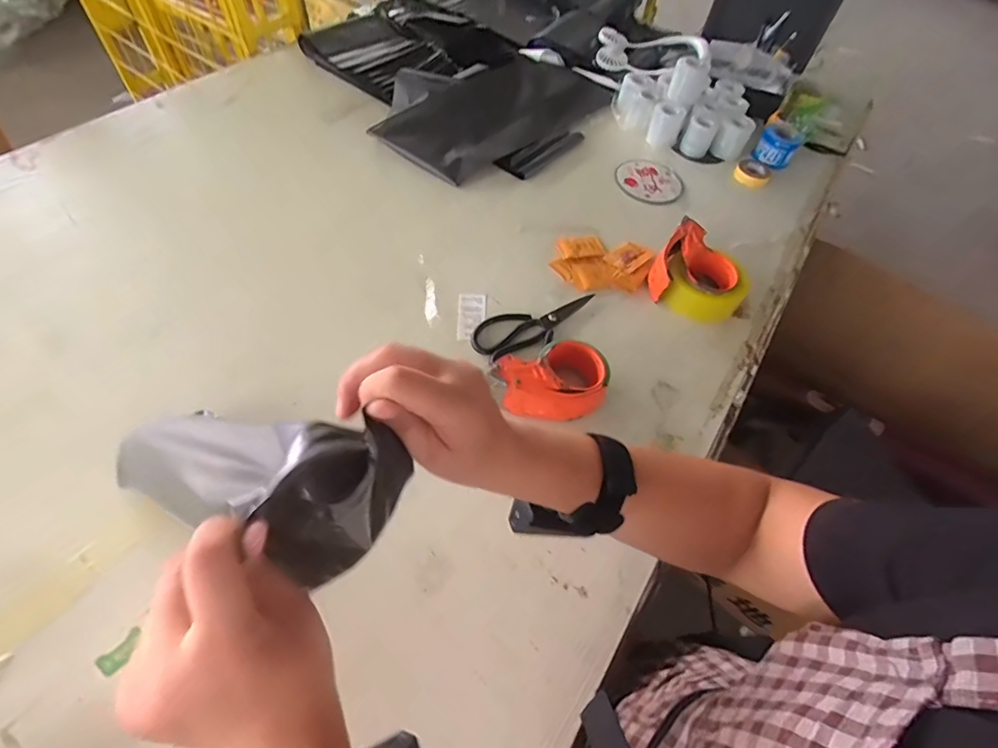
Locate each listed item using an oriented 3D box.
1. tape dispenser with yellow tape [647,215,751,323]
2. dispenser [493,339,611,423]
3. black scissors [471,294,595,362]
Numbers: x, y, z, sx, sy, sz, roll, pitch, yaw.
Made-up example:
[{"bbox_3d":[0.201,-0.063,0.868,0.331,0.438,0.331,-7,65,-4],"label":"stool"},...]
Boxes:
[{"bbox_3d":[0.322,-0.159,0.790,0.151,0.059,0.144,36,59,17],"label":"tape dispenser with yellow tape"},{"bbox_3d":[0.067,0.011,0.649,0.154,0.061,0.101,-2,56,-8],"label":"dispenser"},{"bbox_3d":[0.060,-0.072,0.733,0.212,0.015,0.082,-19,60,-19],"label":"black scissors"}]

